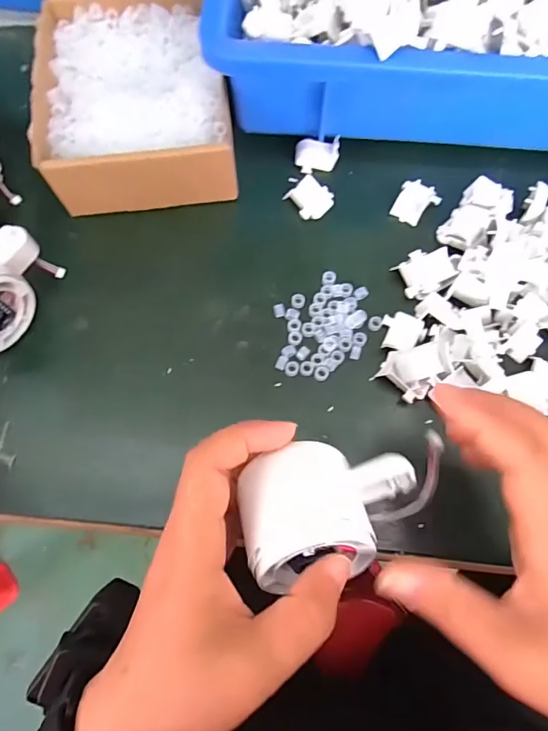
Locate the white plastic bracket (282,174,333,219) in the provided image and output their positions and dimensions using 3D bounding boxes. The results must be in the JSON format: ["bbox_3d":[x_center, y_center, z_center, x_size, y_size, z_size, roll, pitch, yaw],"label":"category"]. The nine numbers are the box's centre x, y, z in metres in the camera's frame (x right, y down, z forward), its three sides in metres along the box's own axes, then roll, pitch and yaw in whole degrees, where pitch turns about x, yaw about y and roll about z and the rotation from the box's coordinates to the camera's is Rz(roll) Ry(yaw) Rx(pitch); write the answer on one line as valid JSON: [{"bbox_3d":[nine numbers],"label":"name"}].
[{"bbox_3d":[0.028,-0.126,0.345,0.029,0.010,0.031,-37,75,-12],"label":"white plastic bracket"}]

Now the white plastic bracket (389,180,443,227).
[{"bbox_3d":[0.107,-0.123,0.345,0.028,0.010,0.031,38,75,12],"label":"white plastic bracket"}]

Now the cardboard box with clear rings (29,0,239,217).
[{"bbox_3d":[-0.105,-0.203,0.351,0.134,0.052,0.181,-8,71,-3],"label":"cardboard box with clear rings"}]

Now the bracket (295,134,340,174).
[{"bbox_3d":[0.034,-0.165,0.356,0.034,0.016,0.024,7,71,2],"label":"bracket"}]

